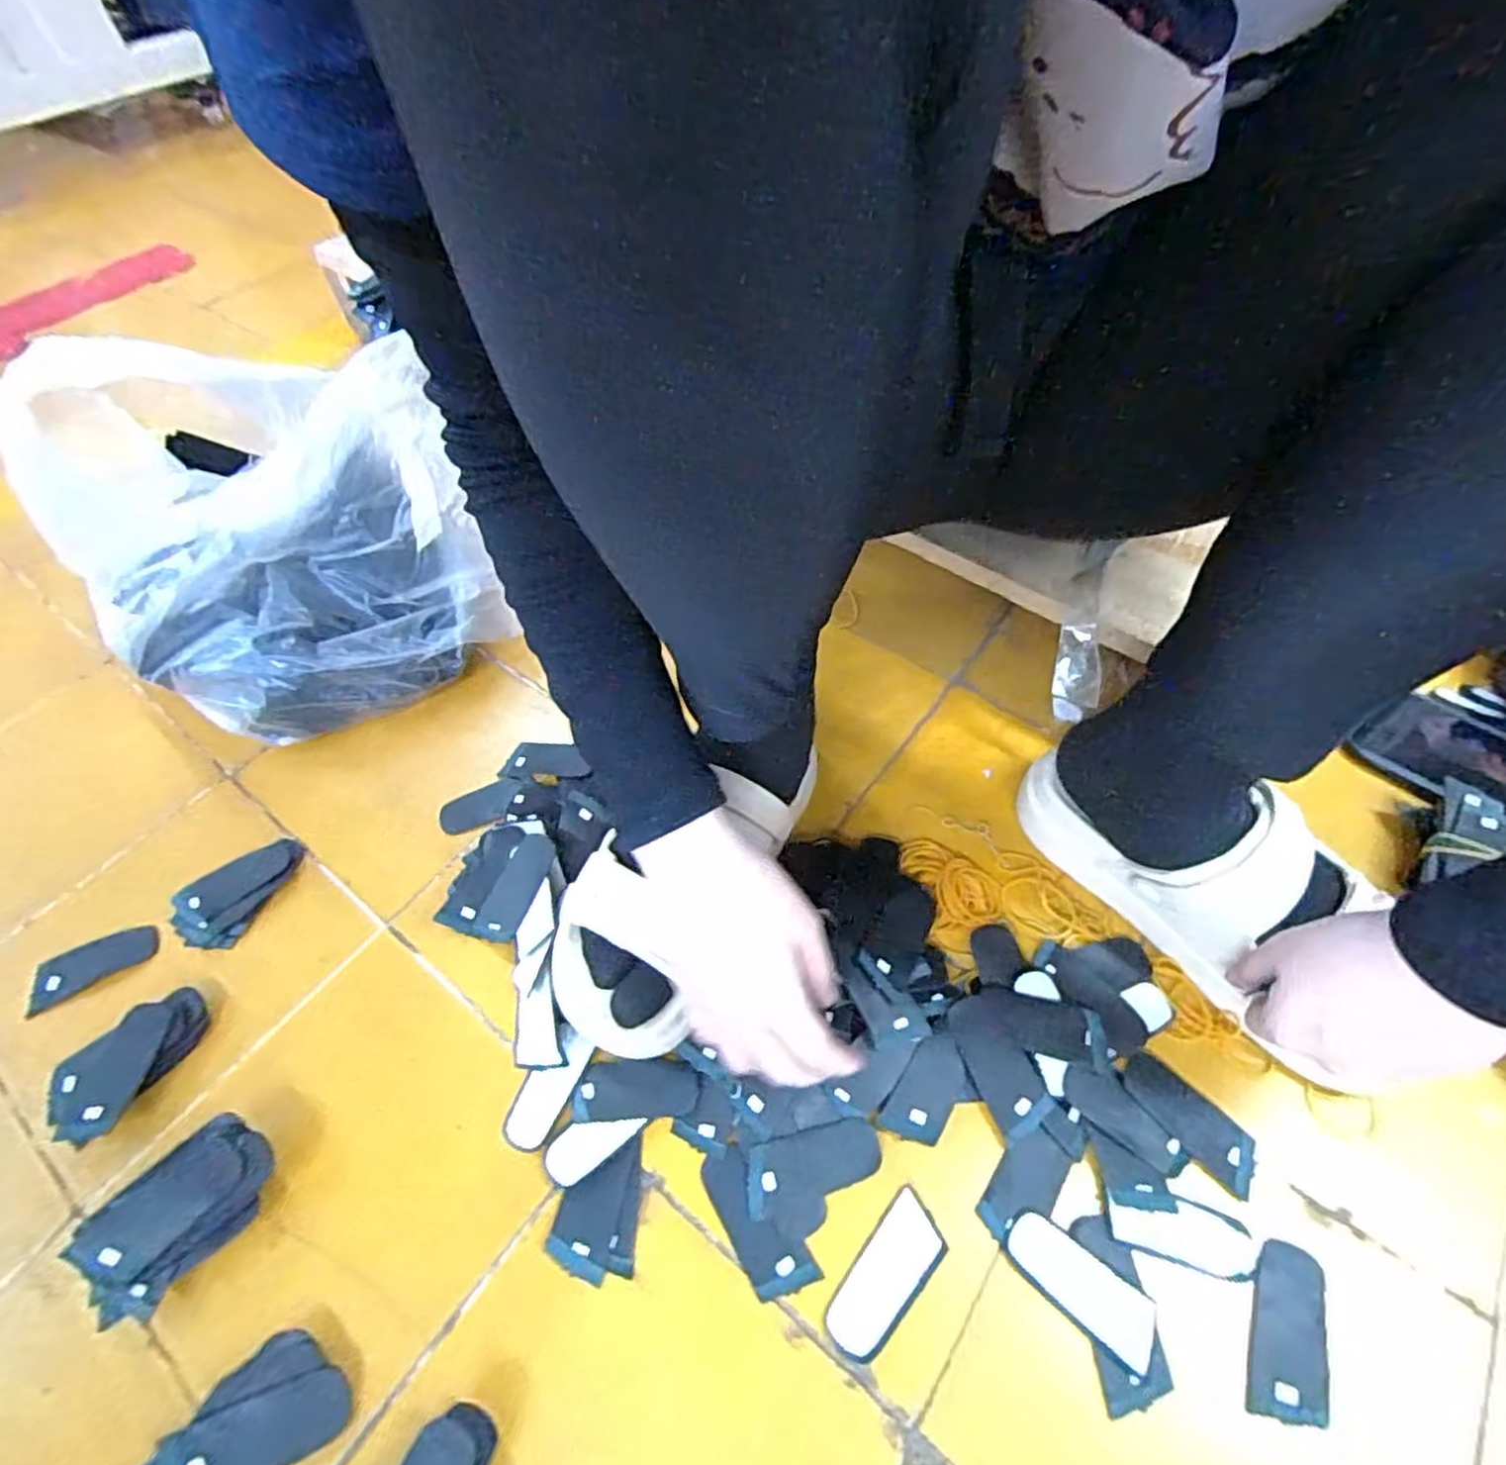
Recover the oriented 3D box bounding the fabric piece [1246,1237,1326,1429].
[{"bbox_3d":[0.257,0.286,0.346,0.032,0.004,0.071,18,57,16],"label":"fabric piece"}]

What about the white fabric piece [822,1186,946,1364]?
[{"bbox_3d":[0.066,0.271,0.360,0.032,0.004,0.074,35,63,25],"label":"white fabric piece"}]

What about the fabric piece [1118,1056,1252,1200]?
[{"bbox_3d":[0.240,0.213,0.399,0.075,0.004,0.032,37,64,26],"label":"fabric piece"}]

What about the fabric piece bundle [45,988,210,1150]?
[{"bbox_3d":[-0.370,0.195,0.429,0.047,0.018,0.087,28,60,21],"label":"fabric piece bundle"}]

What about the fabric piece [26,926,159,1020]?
[{"bbox_3d":[-0.435,0.151,0.476,0.072,0.005,0.033,-29,67,-25],"label":"fabric piece"}]

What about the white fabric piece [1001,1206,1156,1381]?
[{"bbox_3d":[0.161,0.272,0.357,0.073,0.004,0.031,30,65,27],"label":"white fabric piece"}]

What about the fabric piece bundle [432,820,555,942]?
[{"bbox_3d":[-0.170,0.097,0.483,0.064,0.029,0.078,18,57,15],"label":"fabric piece bundle"}]

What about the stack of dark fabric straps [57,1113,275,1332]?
[{"bbox_3d":[-0.298,0.250,0.375,0.049,0.038,0.091,34,62,24],"label":"stack of dark fabric straps"}]

